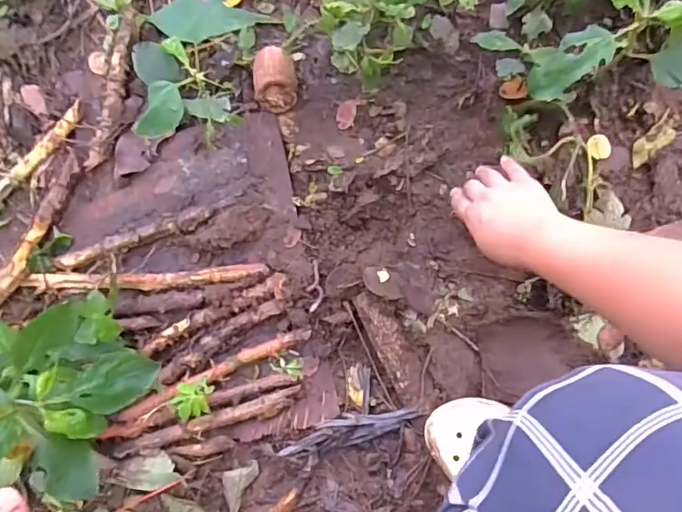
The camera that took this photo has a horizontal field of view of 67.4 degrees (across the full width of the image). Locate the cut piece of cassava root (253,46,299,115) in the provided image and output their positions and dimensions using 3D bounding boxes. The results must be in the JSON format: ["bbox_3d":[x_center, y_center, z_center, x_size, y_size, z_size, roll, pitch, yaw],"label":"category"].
[{"bbox_3d":[-0.088,-0.236,0.686,0.059,0.052,0.072,-6,80,-1],"label":"cut piece of cassava root"}]

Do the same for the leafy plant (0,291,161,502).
[{"bbox_3d":[-0.358,0.129,0.557,0.247,0.141,0.199,20,80,3],"label":"leafy plant"}]

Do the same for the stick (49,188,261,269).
[{"bbox_3d":[-0.239,-0.033,0.667,0.274,0.022,0.026,-19,80,-4],"label":"stick"}]

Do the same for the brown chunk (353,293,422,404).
[{"bbox_3d":[0.060,0.110,0.625,0.037,0.015,0.142,-26,81,-5],"label":"brown chunk"}]

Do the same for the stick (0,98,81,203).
[{"bbox_3d":[-0.452,-0.100,0.696,0.283,0.016,0.028,-44,83,5],"label":"stick"}]

